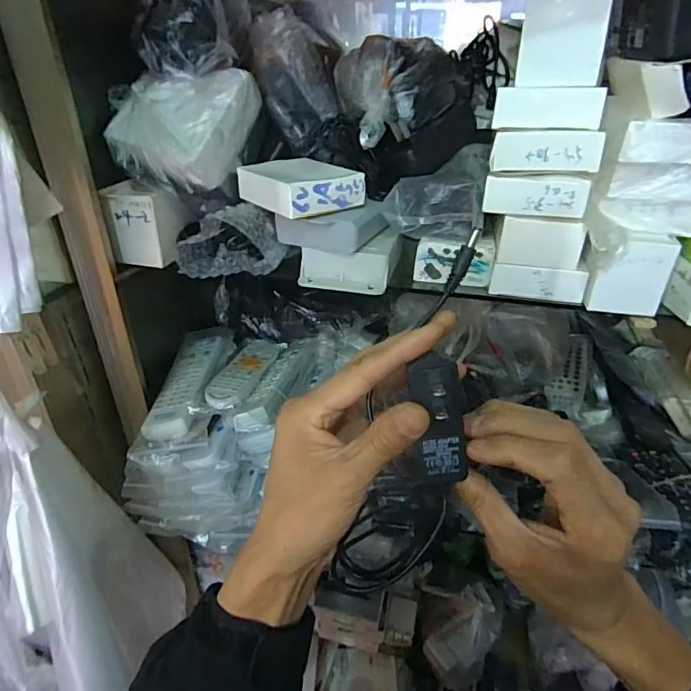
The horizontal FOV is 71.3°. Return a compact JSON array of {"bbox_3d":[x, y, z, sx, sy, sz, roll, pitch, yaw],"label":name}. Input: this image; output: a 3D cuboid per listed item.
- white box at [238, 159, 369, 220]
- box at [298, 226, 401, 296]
[{"bbox_3d":[-0.043,-0.147,0.441,0.079,0.030,0.097,-20,37,-30],"label":"white box"},{"bbox_3d":[0.005,-0.081,0.459,0.087,0.040,0.067,6,32,10],"label":"box"}]

